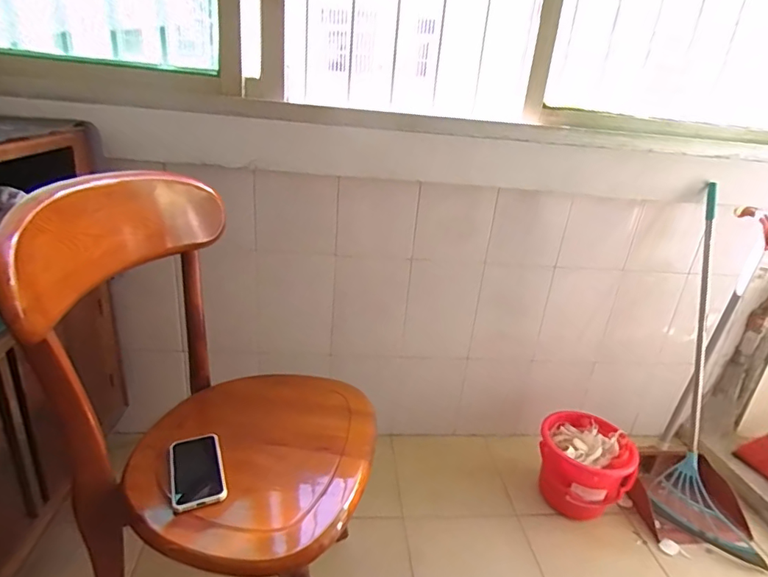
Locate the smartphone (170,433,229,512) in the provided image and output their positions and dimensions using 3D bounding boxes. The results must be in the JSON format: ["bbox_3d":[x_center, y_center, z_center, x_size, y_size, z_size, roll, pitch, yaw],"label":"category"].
[{"bbox_3d":[-0.297,0.284,0.734,0.076,0.015,0.149,-6,24,-25],"label":"smartphone"}]

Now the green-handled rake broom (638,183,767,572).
[{"bbox_3d":[0.781,0.217,1.207,0.235,0.917,0.068,-7,-5,31],"label":"green-handled rake broom"}]

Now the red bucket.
[{"bbox_3d":[0.536,0.477,1.245,0.227,0.196,0.227,4,22,-2],"label":"red bucket"}]

